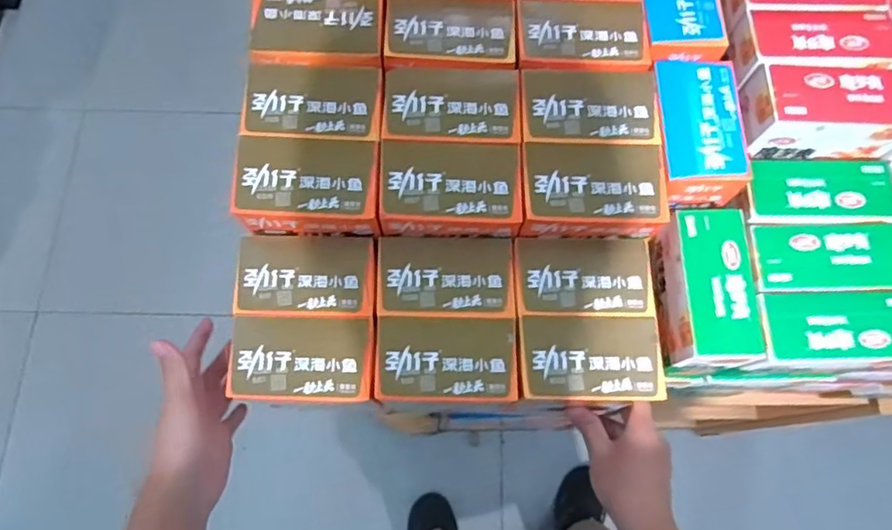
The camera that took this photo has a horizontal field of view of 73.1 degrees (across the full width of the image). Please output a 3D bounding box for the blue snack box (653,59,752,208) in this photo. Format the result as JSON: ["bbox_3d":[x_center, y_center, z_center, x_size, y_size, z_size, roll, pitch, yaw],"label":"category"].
[{"bbox_3d":[0.223,-0.120,0.546,0.072,0.051,0.124,-3,72,-2],"label":"blue snack box"}]

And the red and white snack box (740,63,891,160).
[{"bbox_3d":[0.354,-0.145,0.557,0.140,0.048,0.072,-3,72,-2],"label":"red and white snack box"}]

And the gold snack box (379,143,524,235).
[{"bbox_3d":[0.005,-0.065,0.520,0.120,0.044,0.071,0,72,-1],"label":"gold snack box"}]

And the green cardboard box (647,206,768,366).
[{"bbox_3d":[0.238,0.024,0.556,0.066,0.066,0.136,0,72,-1],"label":"green cardboard box"}]

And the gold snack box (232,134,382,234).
[{"bbox_3d":[-0.117,-0.064,0.524,0.118,0.048,0.075,0,72,-1],"label":"gold snack box"}]

